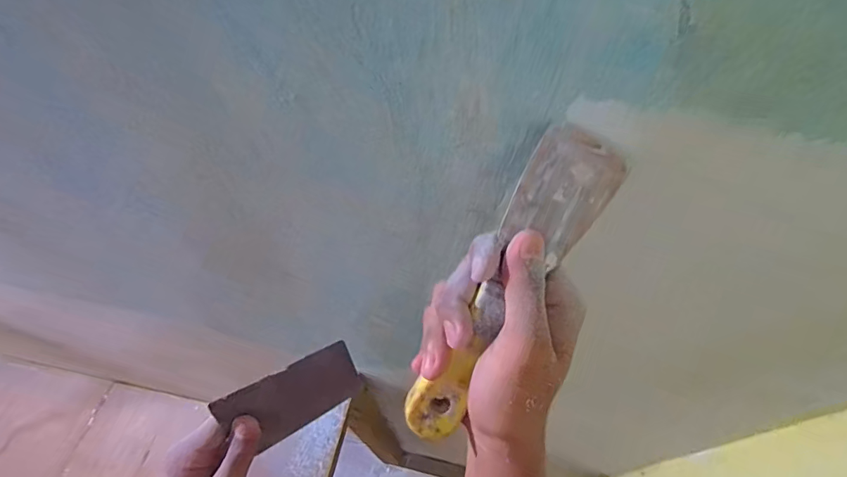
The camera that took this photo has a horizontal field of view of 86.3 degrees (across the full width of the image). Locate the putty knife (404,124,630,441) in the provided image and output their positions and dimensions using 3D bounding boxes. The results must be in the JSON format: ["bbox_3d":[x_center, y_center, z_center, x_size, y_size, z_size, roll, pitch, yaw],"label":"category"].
[{"bbox_3d":[0.045,0.032,0.242,0.041,0.022,0.184,29,100,20],"label":"putty knife"}]

